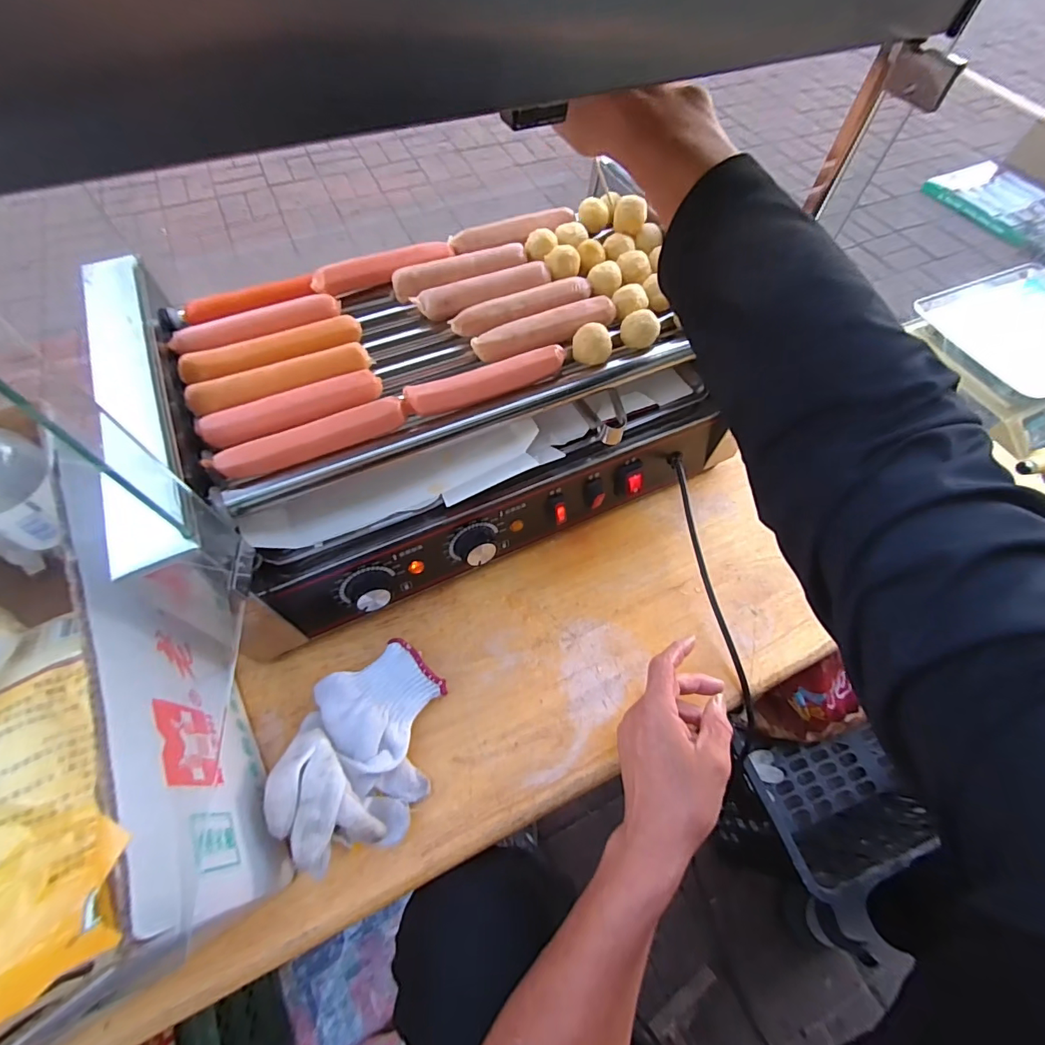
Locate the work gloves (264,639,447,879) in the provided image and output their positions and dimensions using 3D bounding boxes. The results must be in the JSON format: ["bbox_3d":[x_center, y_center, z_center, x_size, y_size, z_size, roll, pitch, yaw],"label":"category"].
[{"bbox_3d":[-0.134,0.184,0.401,0.107,0.085,0.165,7,61,0],"label":"work gloves"}]

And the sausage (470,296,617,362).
[{"bbox_3d":[0.022,-0.171,0.422,0.133,0.023,0.025,-22,65,-15],"label":"sausage"}]

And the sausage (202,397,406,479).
[{"bbox_3d":[-0.155,-0.062,0.353,0.138,0.017,0.020,-22,65,-15],"label":"sausage"}]

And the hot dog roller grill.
[{"bbox_3d":[-0.083,-0.105,0.488,0.475,0.217,0.272,-22,65,-15],"label":"hot dog roller grill"}]

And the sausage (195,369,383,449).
[{"bbox_3d":[-0.177,-0.088,0.373,0.134,0.018,0.018,-23,65,-16],"label":"sausage"}]

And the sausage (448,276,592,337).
[{"bbox_3d":[0.002,-0.197,0.436,0.133,0.021,0.022,-20,64,-14],"label":"sausage"}]

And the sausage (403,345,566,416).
[{"bbox_3d":[-0.028,-0.117,0.394,0.136,0.021,0.018,-22,65,-15],"label":"sausage"}]

